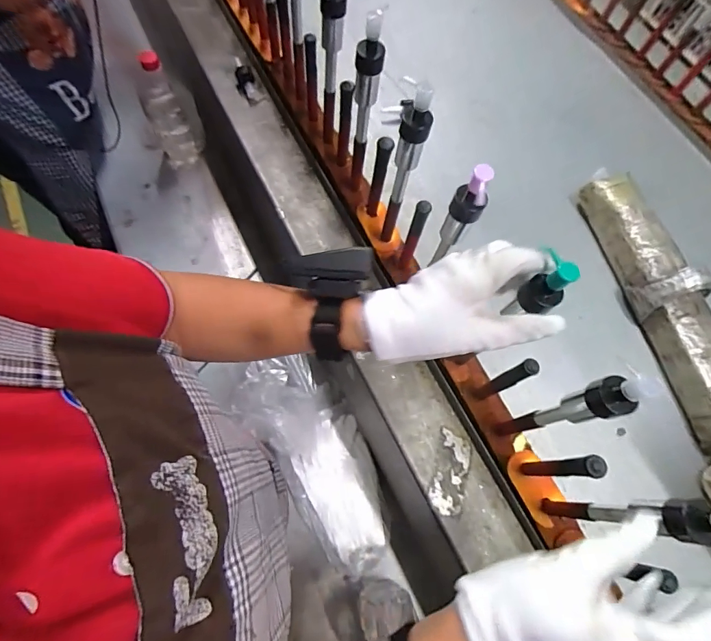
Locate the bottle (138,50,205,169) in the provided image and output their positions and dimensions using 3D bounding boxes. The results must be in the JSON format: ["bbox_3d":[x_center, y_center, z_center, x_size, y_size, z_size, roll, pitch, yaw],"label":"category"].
[{"bbox_3d":[-0.349,-0.399,0.761,0.092,0.203,0.092,-21,69,-9],"label":"bottle"}]

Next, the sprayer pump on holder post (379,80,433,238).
[{"bbox_3d":[0.051,-0.163,0.467,0.043,0.242,0.025,15,68,6],"label":"sprayer pump on holder post"}]

